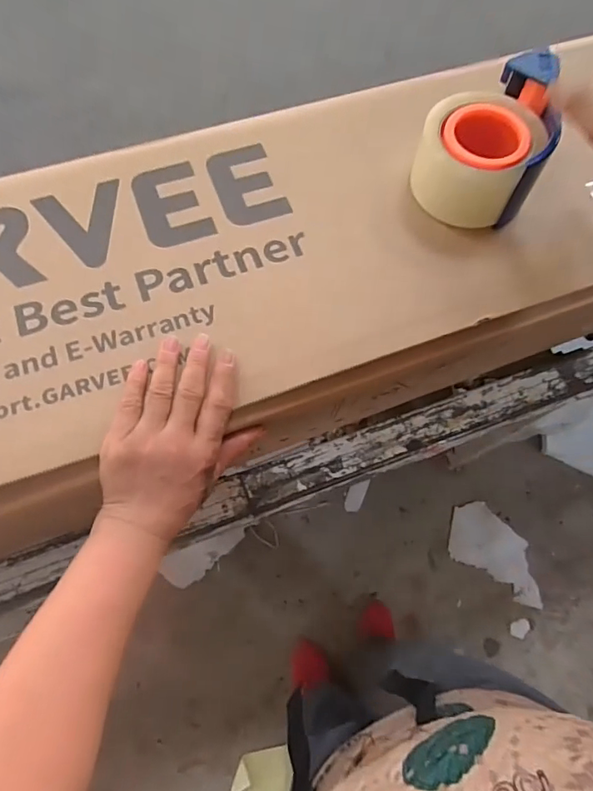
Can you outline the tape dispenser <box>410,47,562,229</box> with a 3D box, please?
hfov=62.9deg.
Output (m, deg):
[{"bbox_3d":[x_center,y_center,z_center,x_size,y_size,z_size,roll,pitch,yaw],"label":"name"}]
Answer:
[{"bbox_3d":[0.171,-0.230,0.433,0.104,0.065,0.144,22,71,5],"label":"tape dispenser"}]

